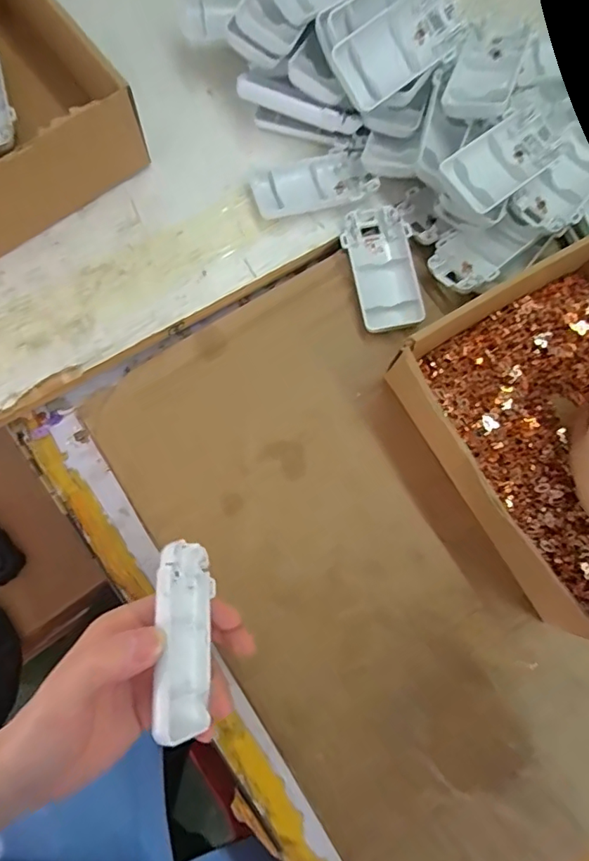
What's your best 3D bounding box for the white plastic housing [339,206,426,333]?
[{"bbox_3d":[0.067,-0.123,0.396,0.050,0.022,0.095,-14,78,-4],"label":"white plastic housing"}]

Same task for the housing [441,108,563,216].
[{"bbox_3d":[0.147,-0.189,0.358,0.094,0.012,0.046,-38,90,-16],"label":"housing"}]

